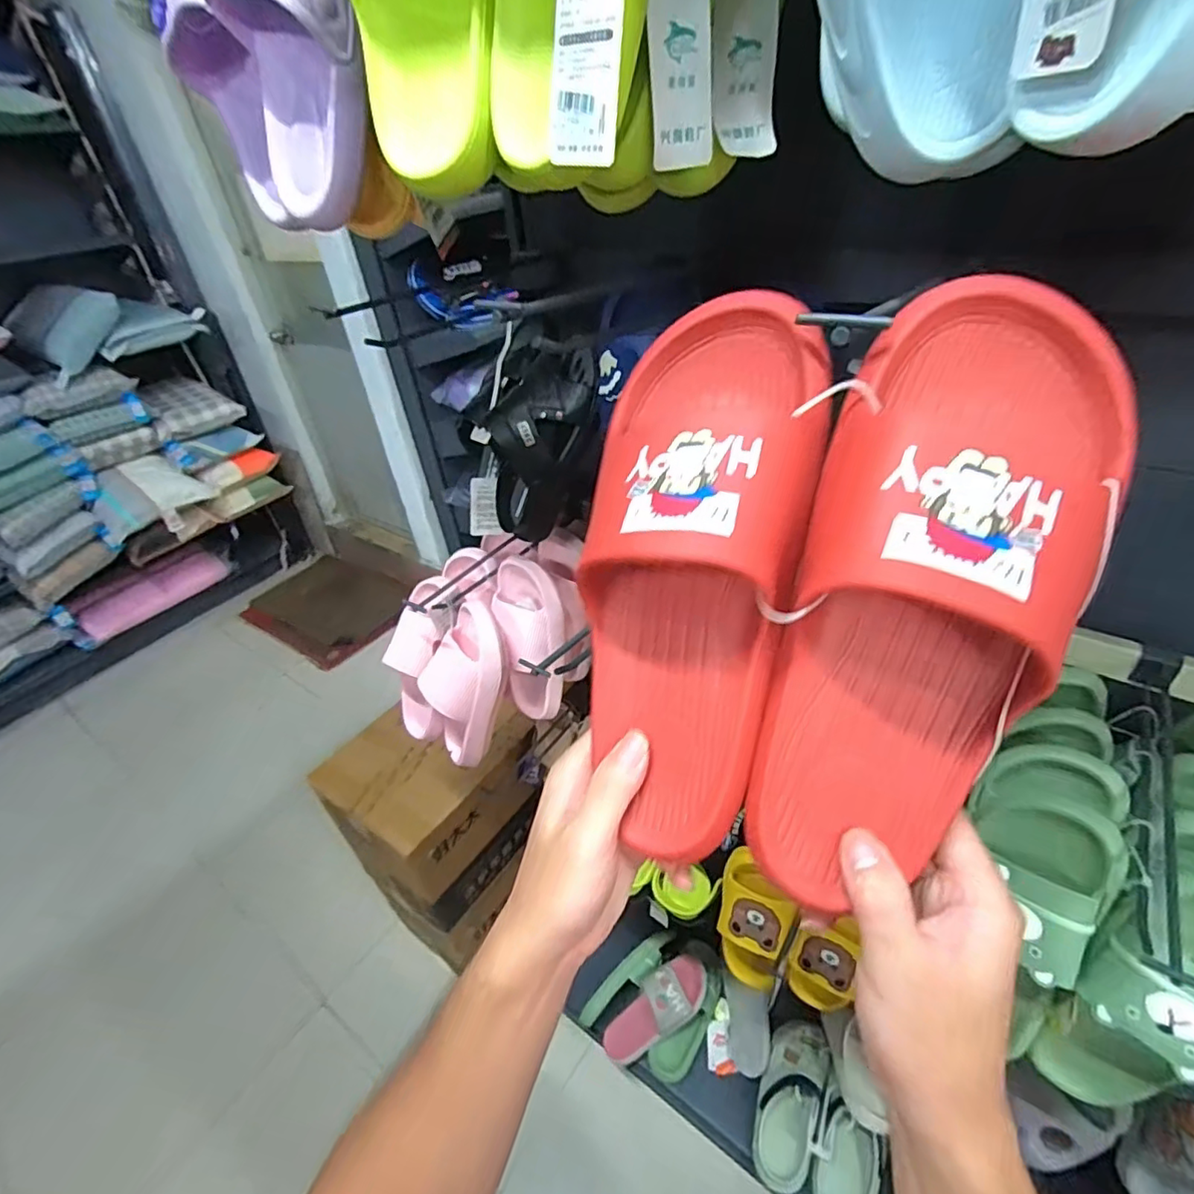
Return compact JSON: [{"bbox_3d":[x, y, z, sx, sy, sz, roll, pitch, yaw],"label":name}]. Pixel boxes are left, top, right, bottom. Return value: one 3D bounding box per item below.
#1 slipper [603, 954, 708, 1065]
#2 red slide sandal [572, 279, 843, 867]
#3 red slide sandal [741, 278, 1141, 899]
[{"bbox_3d":[0.119,0.854,1.217,0.257,0.069,0.103,-44,44,-2],"label":"slipper"},{"bbox_3d":[0.042,-0.014,0.273,0.101,0.263,0.065,8,2,19],"label":"red slide sandal"},{"bbox_3d":[0.129,0.005,0.240,0.100,0.262,0.070,20,9,31],"label":"red slide sandal"}]

